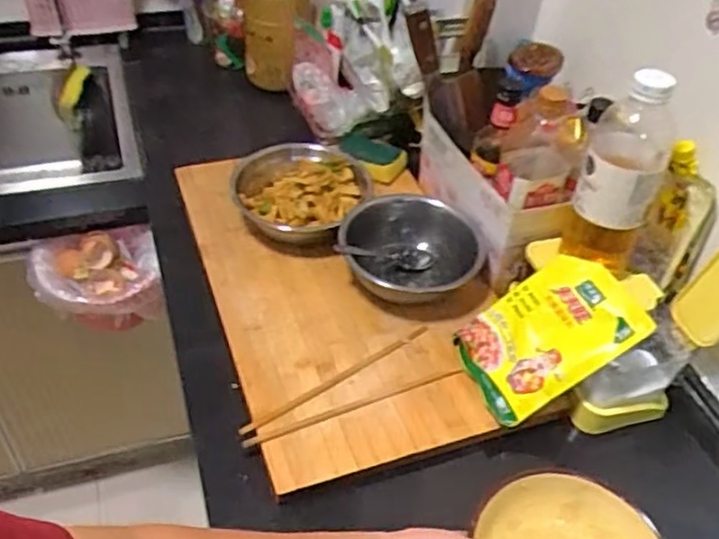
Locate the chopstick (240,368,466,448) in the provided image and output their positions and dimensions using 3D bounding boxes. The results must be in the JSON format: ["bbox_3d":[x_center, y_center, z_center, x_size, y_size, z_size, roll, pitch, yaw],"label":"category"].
[{"bbox_3d":[-0.001,0.147,0.755,0.253,0.006,0.012,-15,47,-21],"label":"chopstick"}]

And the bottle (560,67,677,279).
[{"bbox_3d":[0.284,-0.102,0.759,0.086,0.225,0.084,17,44,12],"label":"bottle"}]

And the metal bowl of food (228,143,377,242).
[{"bbox_3d":[-0.078,-0.104,0.965,0.181,0.066,0.178,3,43,-3],"label":"metal bowl of food"}]

